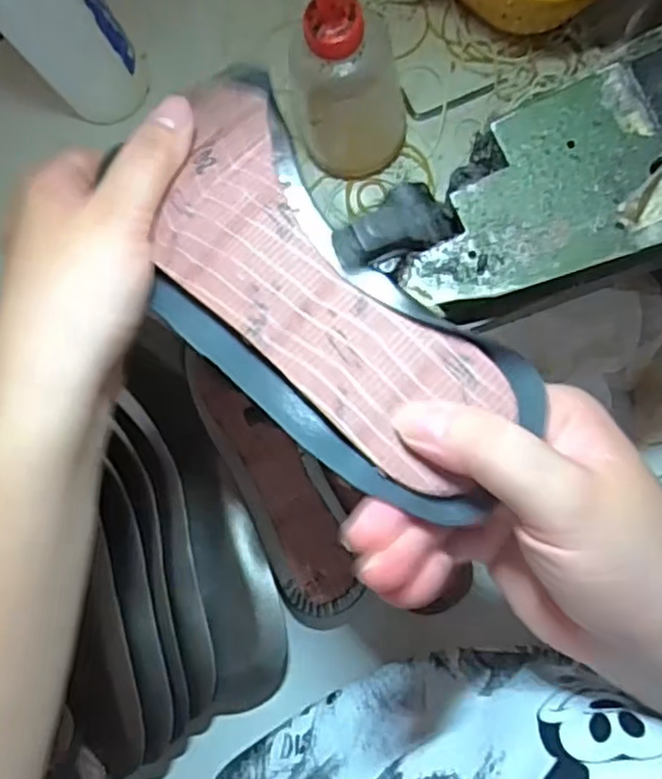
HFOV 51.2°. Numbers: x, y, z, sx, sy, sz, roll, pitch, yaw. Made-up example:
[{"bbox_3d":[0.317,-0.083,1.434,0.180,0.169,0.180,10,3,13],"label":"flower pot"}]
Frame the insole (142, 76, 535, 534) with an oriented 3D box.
[{"bbox_3d":[-0.012,-0.036,0.253,0.084,0.018,0.190,-38,74,1],"label":"insole"}]

